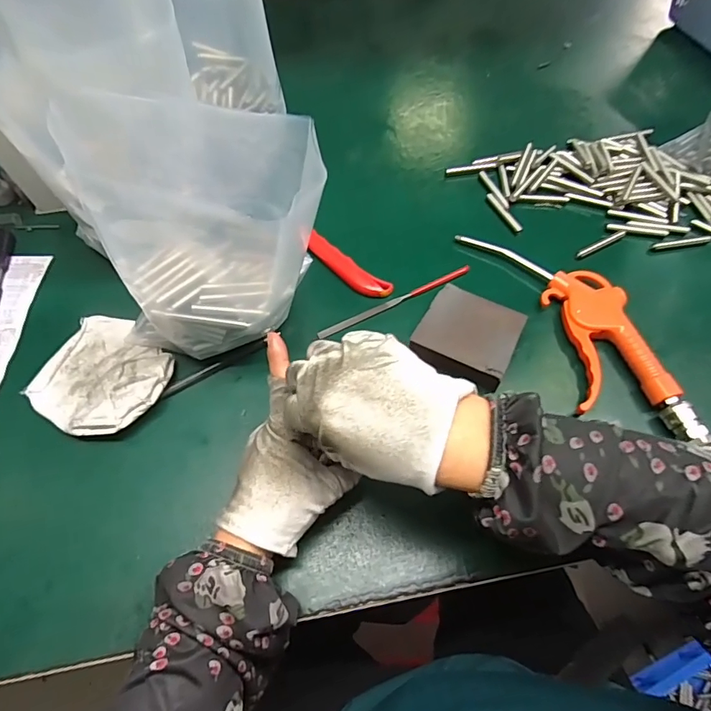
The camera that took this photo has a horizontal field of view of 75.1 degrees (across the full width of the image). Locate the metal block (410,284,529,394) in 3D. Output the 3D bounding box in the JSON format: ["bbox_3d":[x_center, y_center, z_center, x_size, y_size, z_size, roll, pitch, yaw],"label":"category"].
[{"bbox_3d":[0.096,-0.016,0.394,0.076,0.025,0.072,24,67,14],"label":"metal block"}]

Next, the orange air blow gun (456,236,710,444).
[{"bbox_3d":[0.191,-0.028,0.401,0.088,0.022,0.243,-18,64,-6],"label":"orange air blow gun"}]

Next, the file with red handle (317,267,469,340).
[{"bbox_3d":[0.038,-0.051,0.432,0.157,0.006,0.010,-27,66,-11],"label":"file with red handle"}]

